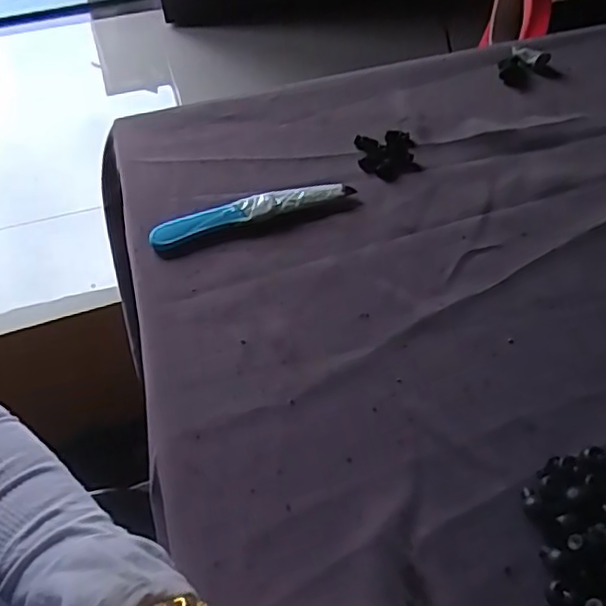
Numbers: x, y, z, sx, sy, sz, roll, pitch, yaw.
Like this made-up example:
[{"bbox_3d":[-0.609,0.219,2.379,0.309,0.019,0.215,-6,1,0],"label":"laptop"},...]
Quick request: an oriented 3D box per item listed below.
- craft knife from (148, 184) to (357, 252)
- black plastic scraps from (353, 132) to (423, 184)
[{"bbox_3d":[-0.041,-0.074,0.487,0.163,0.013,0.022,-18,56,-8],"label":"craft knife"},{"bbox_3d":[0.073,-0.128,0.521,0.049,0.005,0.051,-9,55,-2],"label":"black plastic scraps"}]

